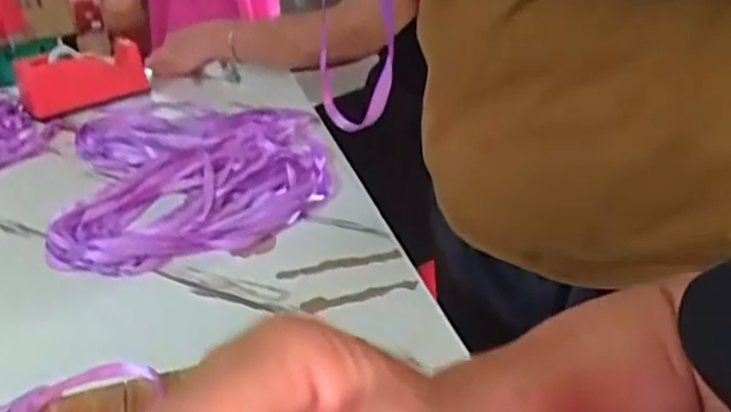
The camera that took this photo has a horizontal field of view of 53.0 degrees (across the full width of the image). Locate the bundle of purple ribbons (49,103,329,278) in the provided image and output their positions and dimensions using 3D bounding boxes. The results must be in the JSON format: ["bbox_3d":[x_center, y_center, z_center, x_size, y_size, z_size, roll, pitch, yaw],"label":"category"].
[{"bbox_3d":[-0.171,-0.044,0.755,0.256,0.034,0.361,-10,29,-10],"label":"bundle of purple ribbons"}]

